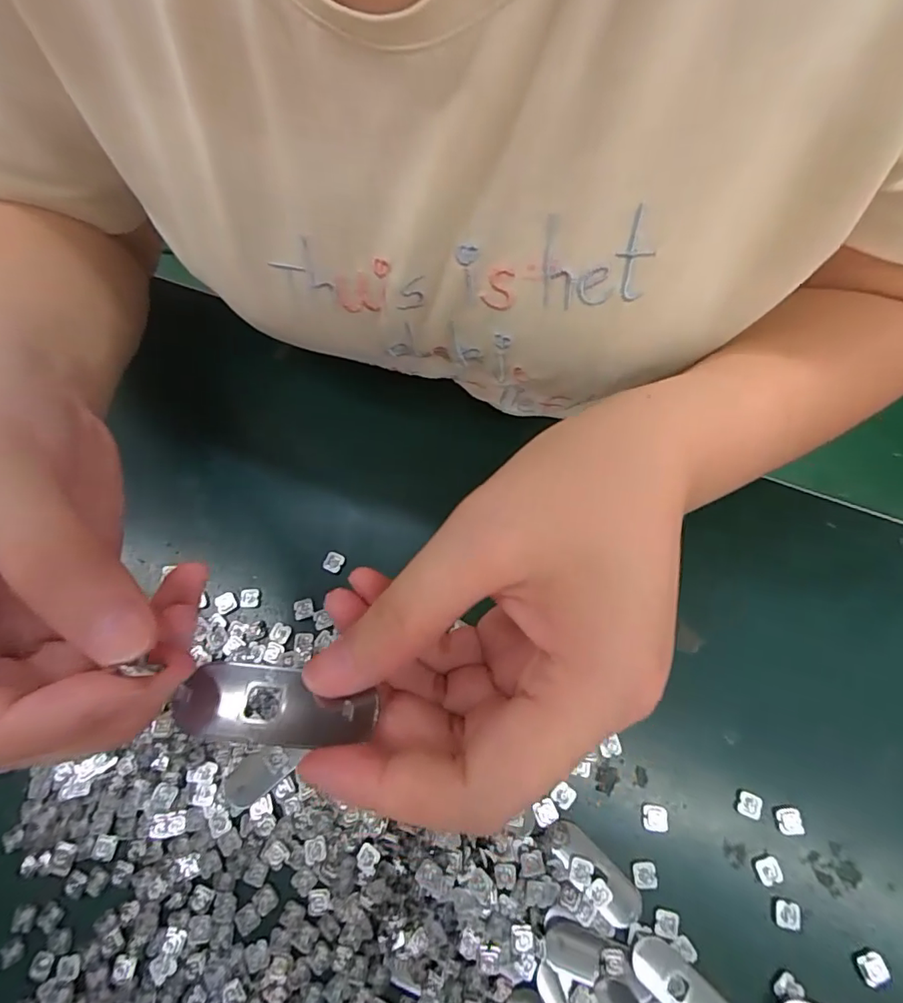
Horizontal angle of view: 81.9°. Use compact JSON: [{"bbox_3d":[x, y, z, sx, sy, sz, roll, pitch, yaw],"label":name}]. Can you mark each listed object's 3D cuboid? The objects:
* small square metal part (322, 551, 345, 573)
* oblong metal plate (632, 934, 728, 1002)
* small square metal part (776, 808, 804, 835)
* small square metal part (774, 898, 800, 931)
[{"bbox_3d":[-0.066,0.034,0.291,0.010,0.004,0.011,20,71,10],"label":"small square metal part"},{"bbox_3d":[0.099,0.207,0.219,0.049,0.004,0.018,39,76,16],"label":"oblong metal plate"},{"bbox_3d":[0.156,0.147,0.239,0.010,0.004,0.011,-2,69,2],"label":"small square metal part"},{"bbox_3d":[0.147,0.181,0.227,0.010,0.004,0.011,9,70,6],"label":"small square metal part"}]

